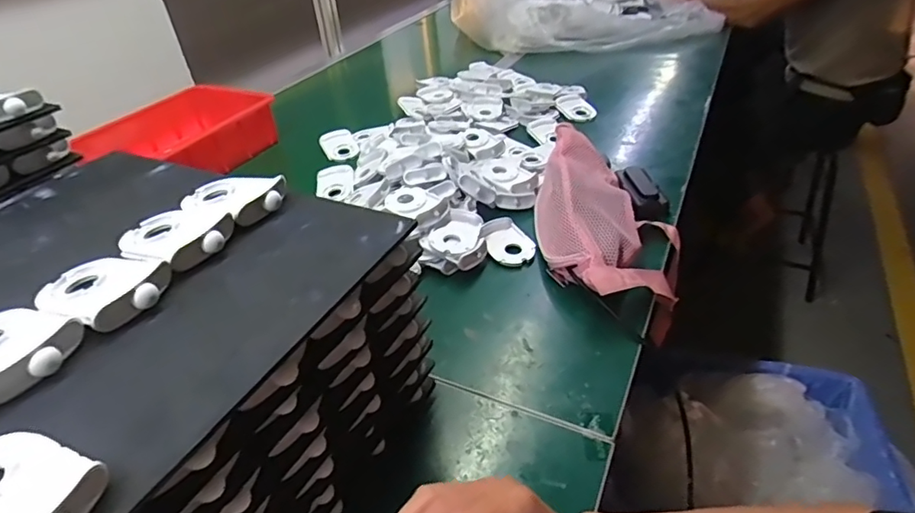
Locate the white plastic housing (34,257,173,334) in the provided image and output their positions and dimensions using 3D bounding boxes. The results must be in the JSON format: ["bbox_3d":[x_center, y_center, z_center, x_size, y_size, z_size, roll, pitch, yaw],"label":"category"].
[{"bbox_3d":[-0.231,0.020,0.344,0.087,0.017,0.060,13,41,22],"label":"white plastic housing"}]

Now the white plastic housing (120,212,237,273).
[{"bbox_3d":[-0.208,-0.016,0.385,0.087,0.018,0.057,12,40,20],"label":"white plastic housing"}]

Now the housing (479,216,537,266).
[{"bbox_3d":[0.065,-0.019,0.680,0.058,0.025,0.082,-17,39,-15],"label":"housing"}]

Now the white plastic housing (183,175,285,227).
[{"bbox_3d":[-0.183,-0.048,0.423,0.084,0.017,0.055,9,39,17],"label":"white plastic housing"}]

